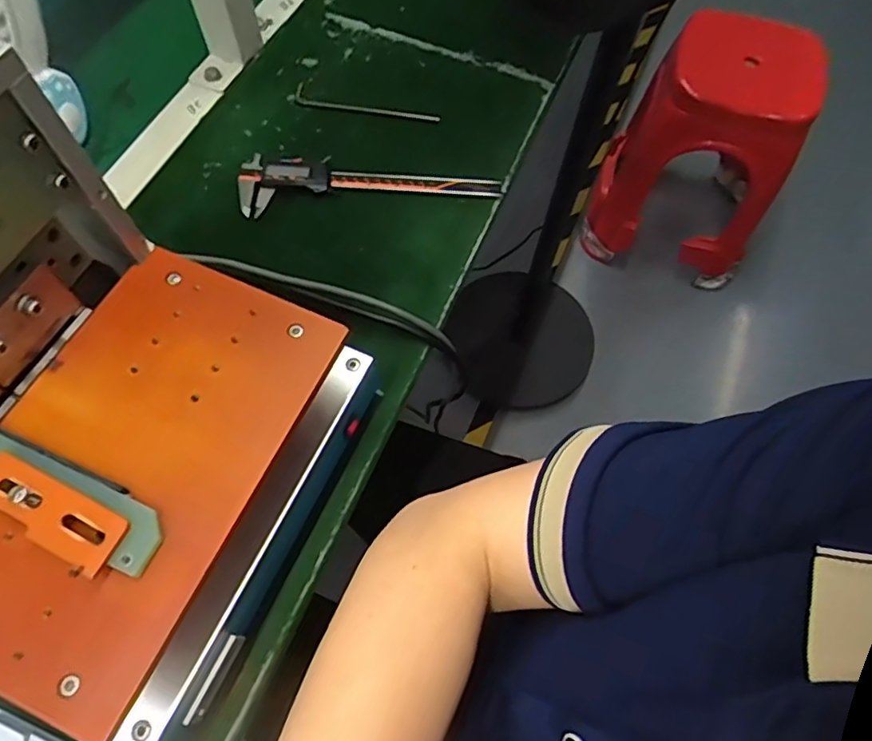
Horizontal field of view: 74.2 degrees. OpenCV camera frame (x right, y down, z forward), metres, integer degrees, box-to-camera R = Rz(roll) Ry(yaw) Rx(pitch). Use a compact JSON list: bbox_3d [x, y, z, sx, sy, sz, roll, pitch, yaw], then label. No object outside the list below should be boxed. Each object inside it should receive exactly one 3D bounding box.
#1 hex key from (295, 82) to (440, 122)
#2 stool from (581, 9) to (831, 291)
[{"bbox_3d":[-0.070,-0.258,0.566,0.145,0.006,0.023,17,65,5],"label":"hex key"},{"bbox_3d":[0.568,-0.446,1.260,0.352,0.443,0.352,21,66,7],"label":"stool"}]

